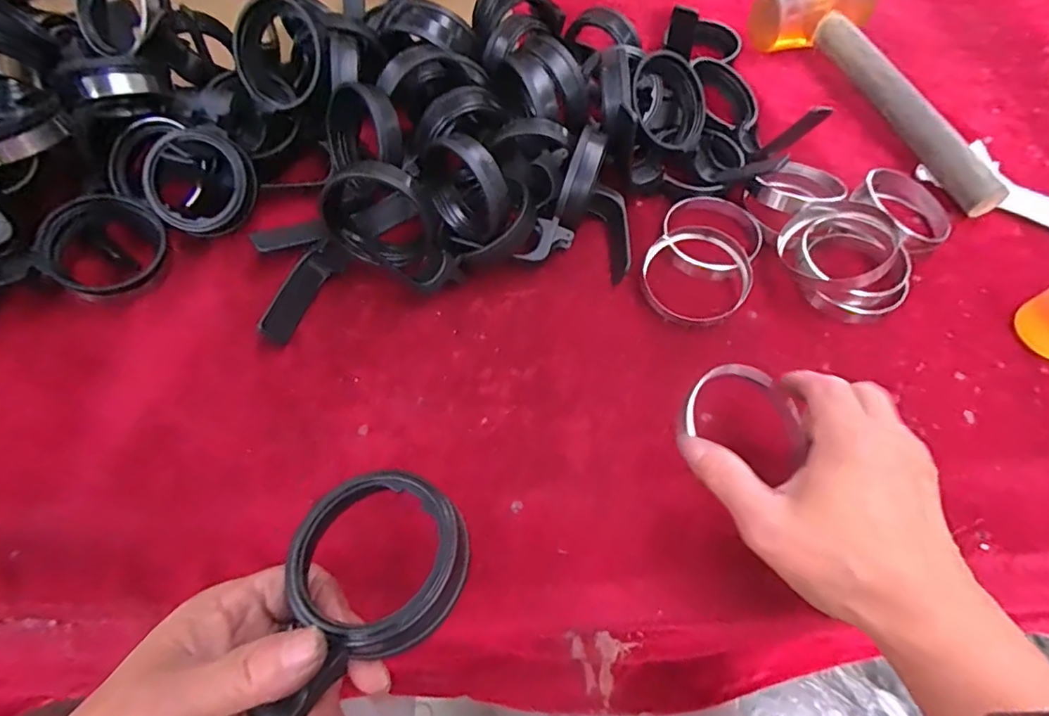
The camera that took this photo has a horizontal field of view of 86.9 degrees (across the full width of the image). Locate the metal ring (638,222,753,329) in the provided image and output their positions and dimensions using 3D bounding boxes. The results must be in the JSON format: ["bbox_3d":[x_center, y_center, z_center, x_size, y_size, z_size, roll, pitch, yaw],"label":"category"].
[{"bbox_3d":[0.120,-0.058,0.386,0.073,0.006,0.076,-2,74,6],"label":"metal ring"}]

